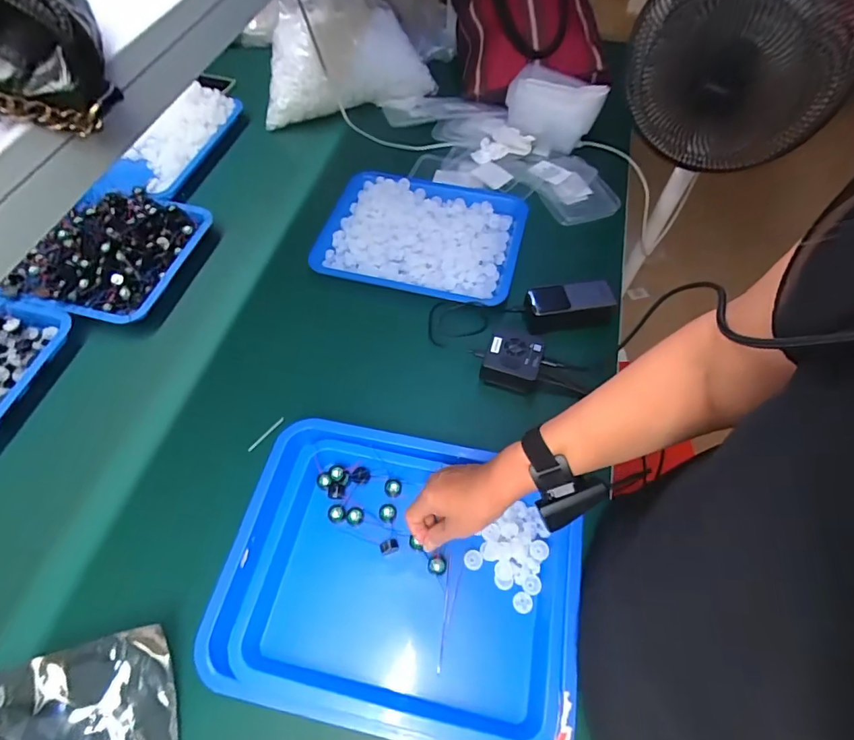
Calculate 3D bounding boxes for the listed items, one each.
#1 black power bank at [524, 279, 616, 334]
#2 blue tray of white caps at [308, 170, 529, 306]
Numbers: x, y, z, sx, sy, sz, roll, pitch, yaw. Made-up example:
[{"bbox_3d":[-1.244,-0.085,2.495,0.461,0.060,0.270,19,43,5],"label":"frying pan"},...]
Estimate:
[{"bbox_3d":[0.215,-0.097,0.694,0.125,0.033,0.059,-11,59,-7],"label":"black power bank"},{"bbox_3d":[-0.011,-0.227,0.772,0.326,0.042,0.238,12,59,7],"label":"blue tray of white caps"}]

